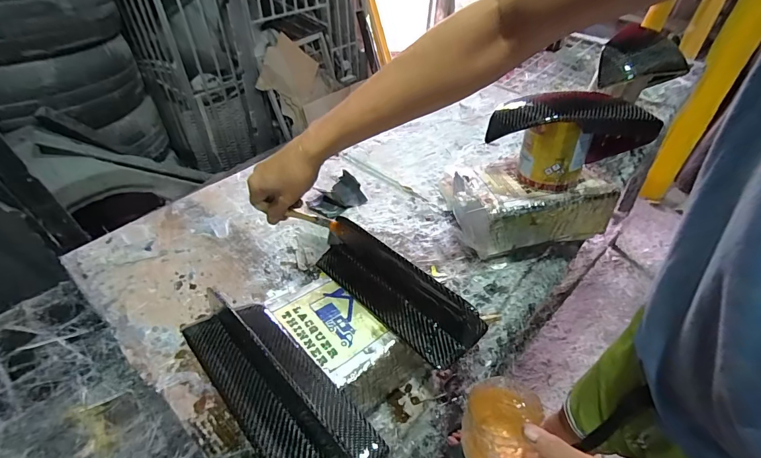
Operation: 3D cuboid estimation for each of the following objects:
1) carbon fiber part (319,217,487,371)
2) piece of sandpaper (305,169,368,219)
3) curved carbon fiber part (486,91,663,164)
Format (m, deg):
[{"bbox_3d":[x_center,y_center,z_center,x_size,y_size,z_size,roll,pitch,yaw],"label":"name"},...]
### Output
[{"bbox_3d":[0.003,0.070,0.474,0.062,0.081,0.262,-32,53,-32],"label":"carbon fiber part"},{"bbox_3d":[-0.095,-0.069,0.780,0.111,0.038,0.075,-25,51,-26],"label":"piece of sandpaper"},{"bbox_3d":[0.309,-0.174,0.620,0.244,0.093,0.128,13,44,10],"label":"curved carbon fiber part"}]

